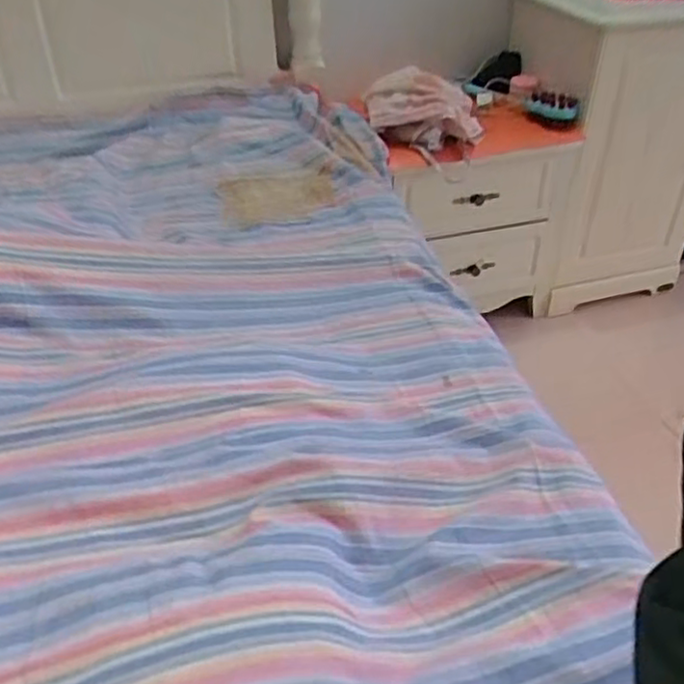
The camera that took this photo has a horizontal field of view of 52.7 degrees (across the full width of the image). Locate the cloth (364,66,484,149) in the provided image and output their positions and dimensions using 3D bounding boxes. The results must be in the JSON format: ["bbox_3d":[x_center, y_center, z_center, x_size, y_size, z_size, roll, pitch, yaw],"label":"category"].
[{"bbox_3d":[0.188,-0.532,1.568,0.258,0.111,0.175,-4,38,-5],"label":"cloth"}]

